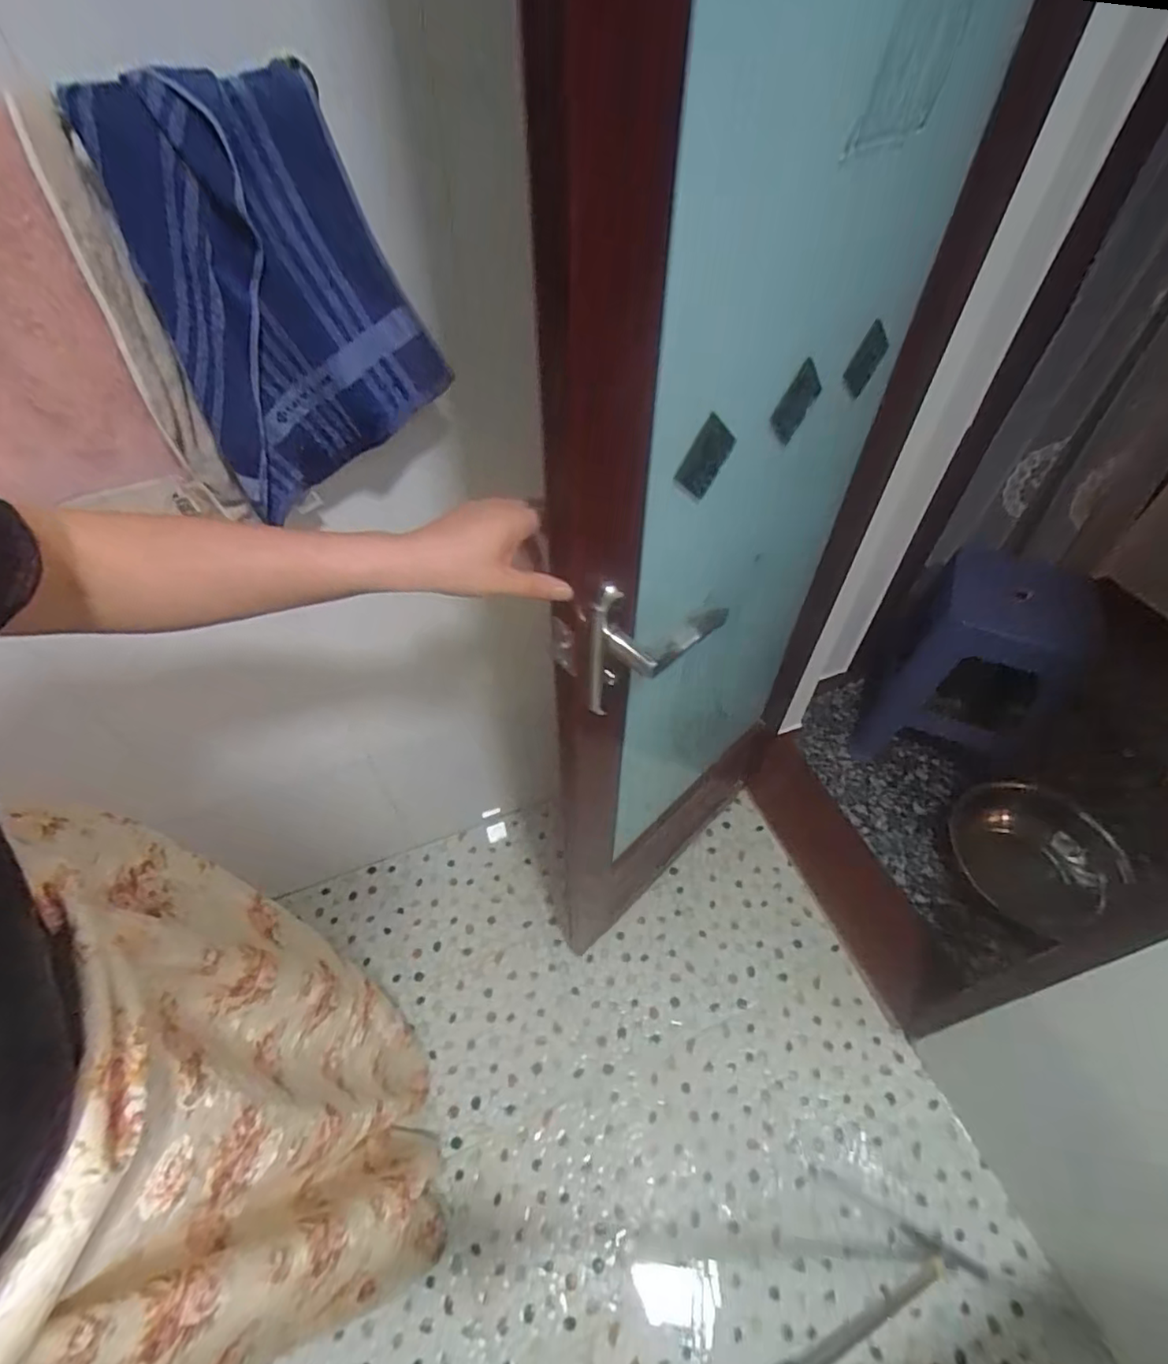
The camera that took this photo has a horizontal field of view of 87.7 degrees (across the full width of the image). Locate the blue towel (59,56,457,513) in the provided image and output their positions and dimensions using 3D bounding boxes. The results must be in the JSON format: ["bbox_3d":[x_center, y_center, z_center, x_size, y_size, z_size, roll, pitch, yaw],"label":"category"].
[{"bbox_3d":[-0.256,-0.317,0.542,0.215,0.304,0.052,-19,54,-15],"label":"blue towel"}]

